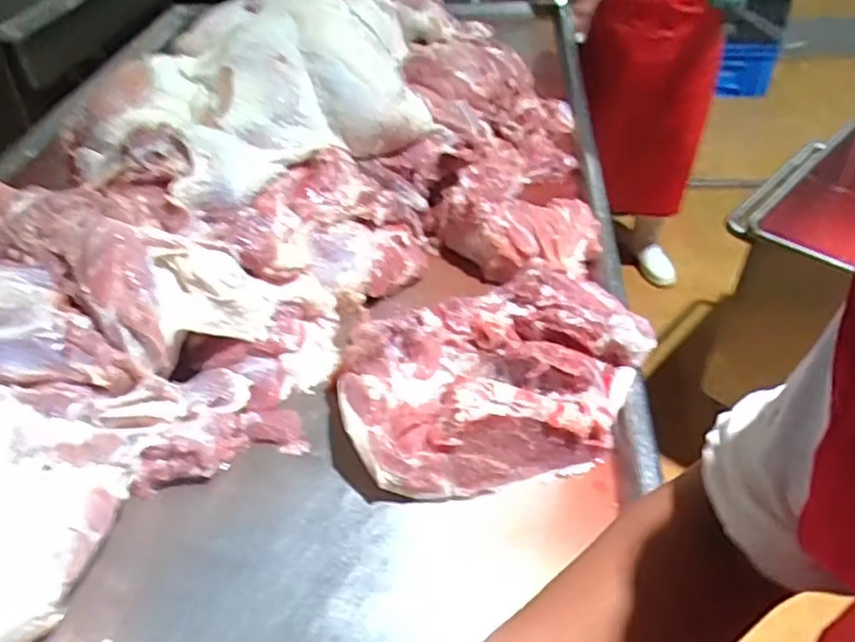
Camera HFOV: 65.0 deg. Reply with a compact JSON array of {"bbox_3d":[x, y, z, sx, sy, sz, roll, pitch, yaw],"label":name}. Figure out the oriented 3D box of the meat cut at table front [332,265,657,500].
[{"bbox_3d":[0.085,0.061,0.771,0.363,0.118,0.227,-15,43,-13],"label":"meat cut at table front"}]

